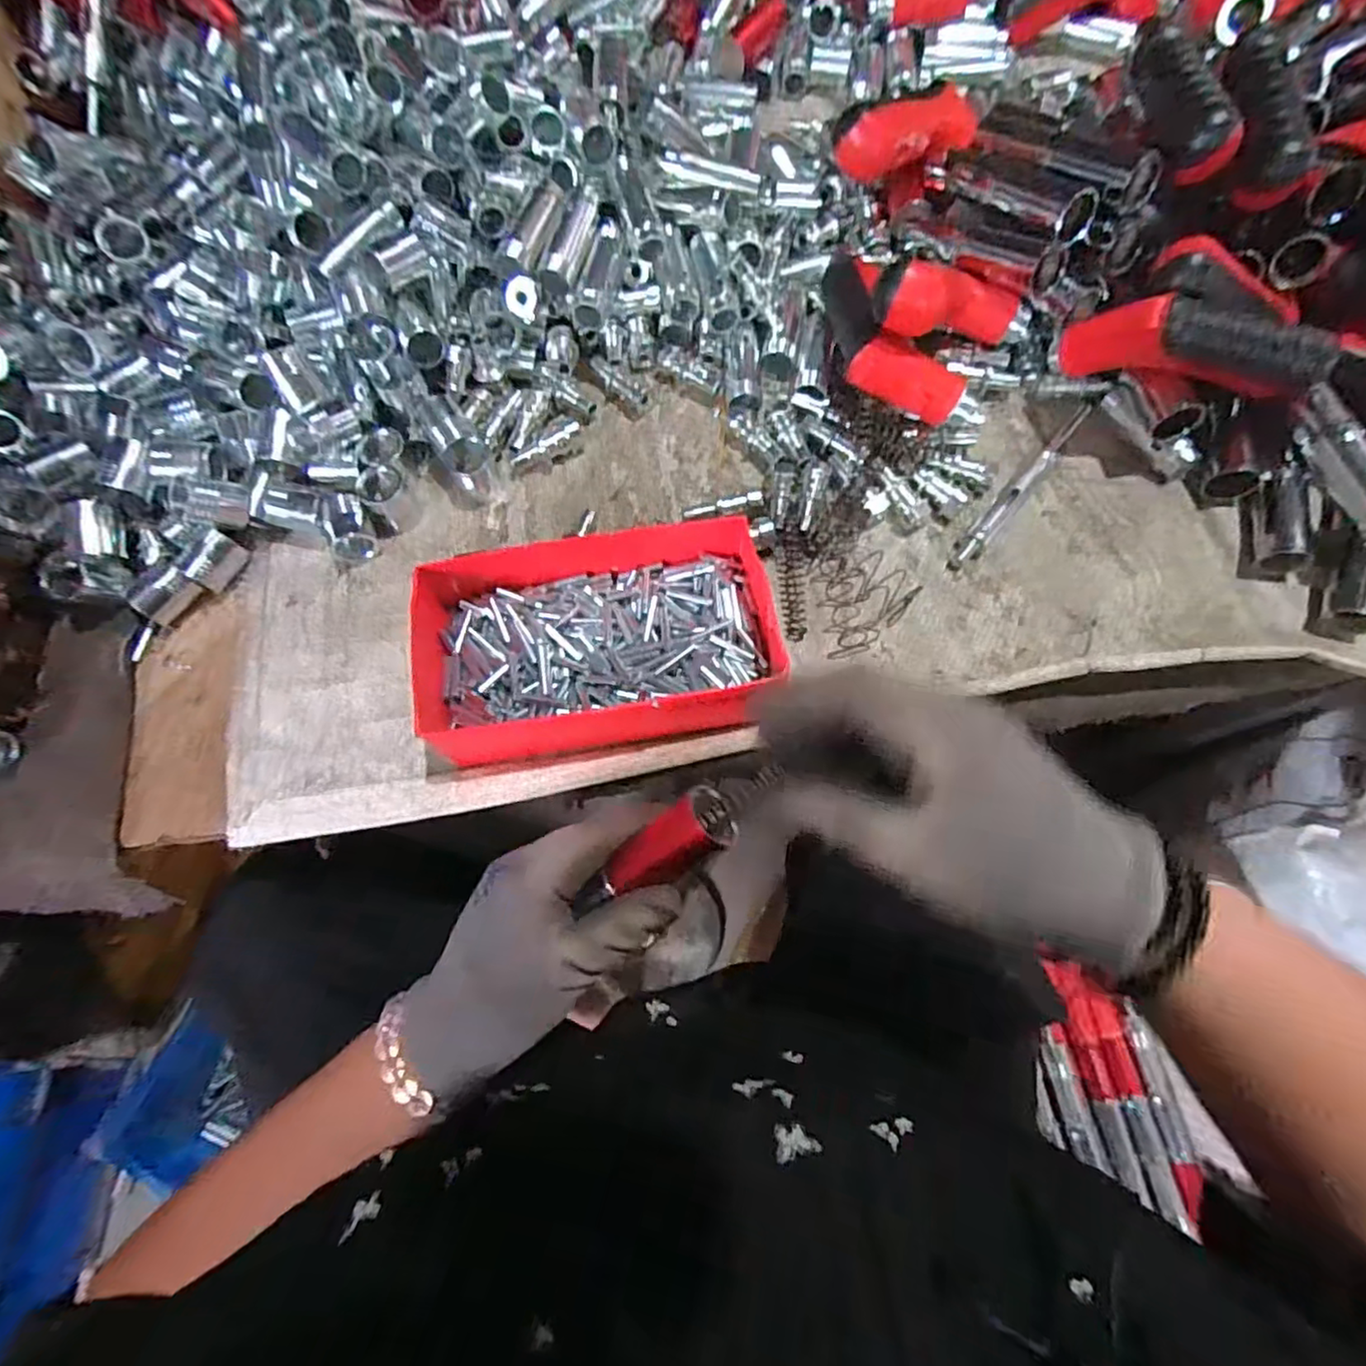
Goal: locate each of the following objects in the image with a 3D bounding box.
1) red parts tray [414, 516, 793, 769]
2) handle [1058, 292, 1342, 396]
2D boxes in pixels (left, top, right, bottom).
[{"bbox_3d":[-0.044,-0.027,0.372,0.206,0.045,0.131,-6,71,-2],"label":"red parts tray"},{"bbox_3d":[0.302,-0.191,0.384,0.133,0.055,0.030,21,72,8],"label":"handle"}]

